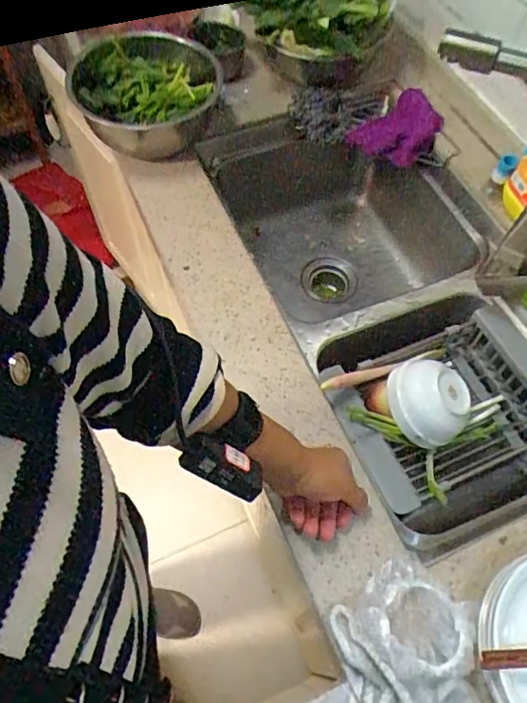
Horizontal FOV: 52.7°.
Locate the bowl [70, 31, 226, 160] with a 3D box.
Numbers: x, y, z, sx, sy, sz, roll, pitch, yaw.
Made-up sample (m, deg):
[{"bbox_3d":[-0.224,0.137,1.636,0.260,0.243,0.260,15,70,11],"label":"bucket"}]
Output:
[{"bbox_3d":[-0.173,-0.393,0.844,0.205,0.092,0.230,41,67,20],"label":"bowl"}]

